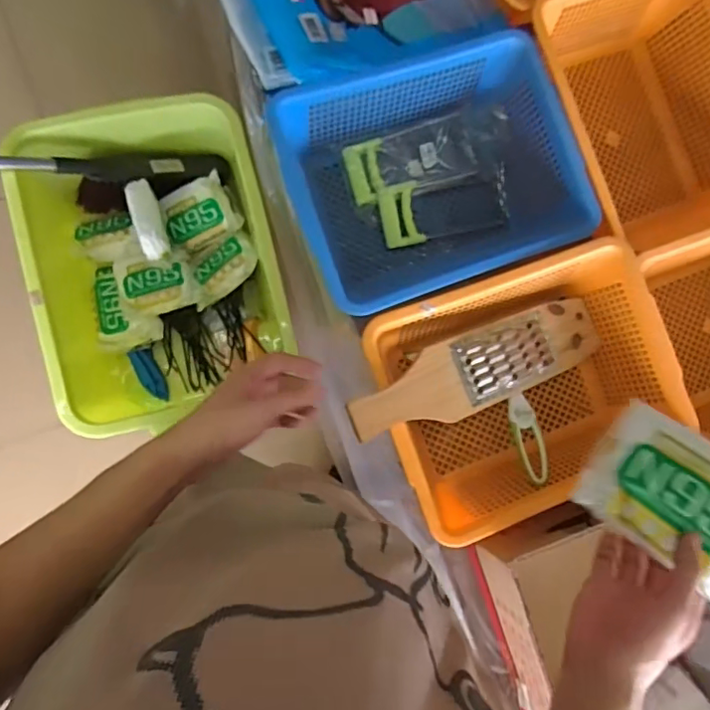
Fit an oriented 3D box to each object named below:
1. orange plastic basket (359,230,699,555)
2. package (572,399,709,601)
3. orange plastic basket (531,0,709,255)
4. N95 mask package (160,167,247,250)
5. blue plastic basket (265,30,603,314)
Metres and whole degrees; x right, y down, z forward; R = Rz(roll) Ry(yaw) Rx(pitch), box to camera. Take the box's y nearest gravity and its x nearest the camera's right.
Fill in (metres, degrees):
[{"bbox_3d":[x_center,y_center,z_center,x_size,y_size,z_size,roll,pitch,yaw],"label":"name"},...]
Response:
[{"bbox_3d":[0.210,0.045,0.739,0.358,0.140,0.281,-20,88,-9],"label":"orange plastic basket"},{"bbox_3d":[0.280,0.119,0.476,0.145,0.030,0.115,34,74,19],"label":"package"},{"bbox_3d":[0.394,-0.331,0.830,0.274,0.202,0.380,-20,88,-9],"label":"orange plastic basket"},{"bbox_3d":[-0.276,-0.258,1.000,0.120,0.035,0.115,-25,89,-9],"label":"N95 mask package"},{"bbox_3d":[0.095,-0.229,0.752,0.363,0.130,0.292,-21,88,-9],"label":"blue plastic basket"}]

